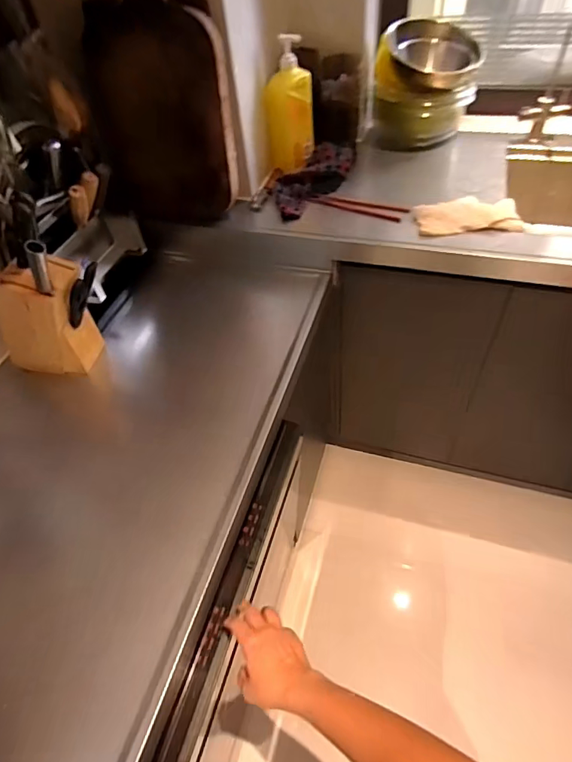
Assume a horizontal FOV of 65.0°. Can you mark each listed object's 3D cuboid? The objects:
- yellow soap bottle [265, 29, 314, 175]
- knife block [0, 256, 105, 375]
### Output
[{"bbox_3d":[0.008,-0.668,1.097,0.100,0.262,0.072,-30,53,-18],"label":"yellow soap bottle"},{"bbox_3d":[-0.462,-0.114,0.844,0.193,0.233,0.096,5,51,10],"label":"knife block"}]

